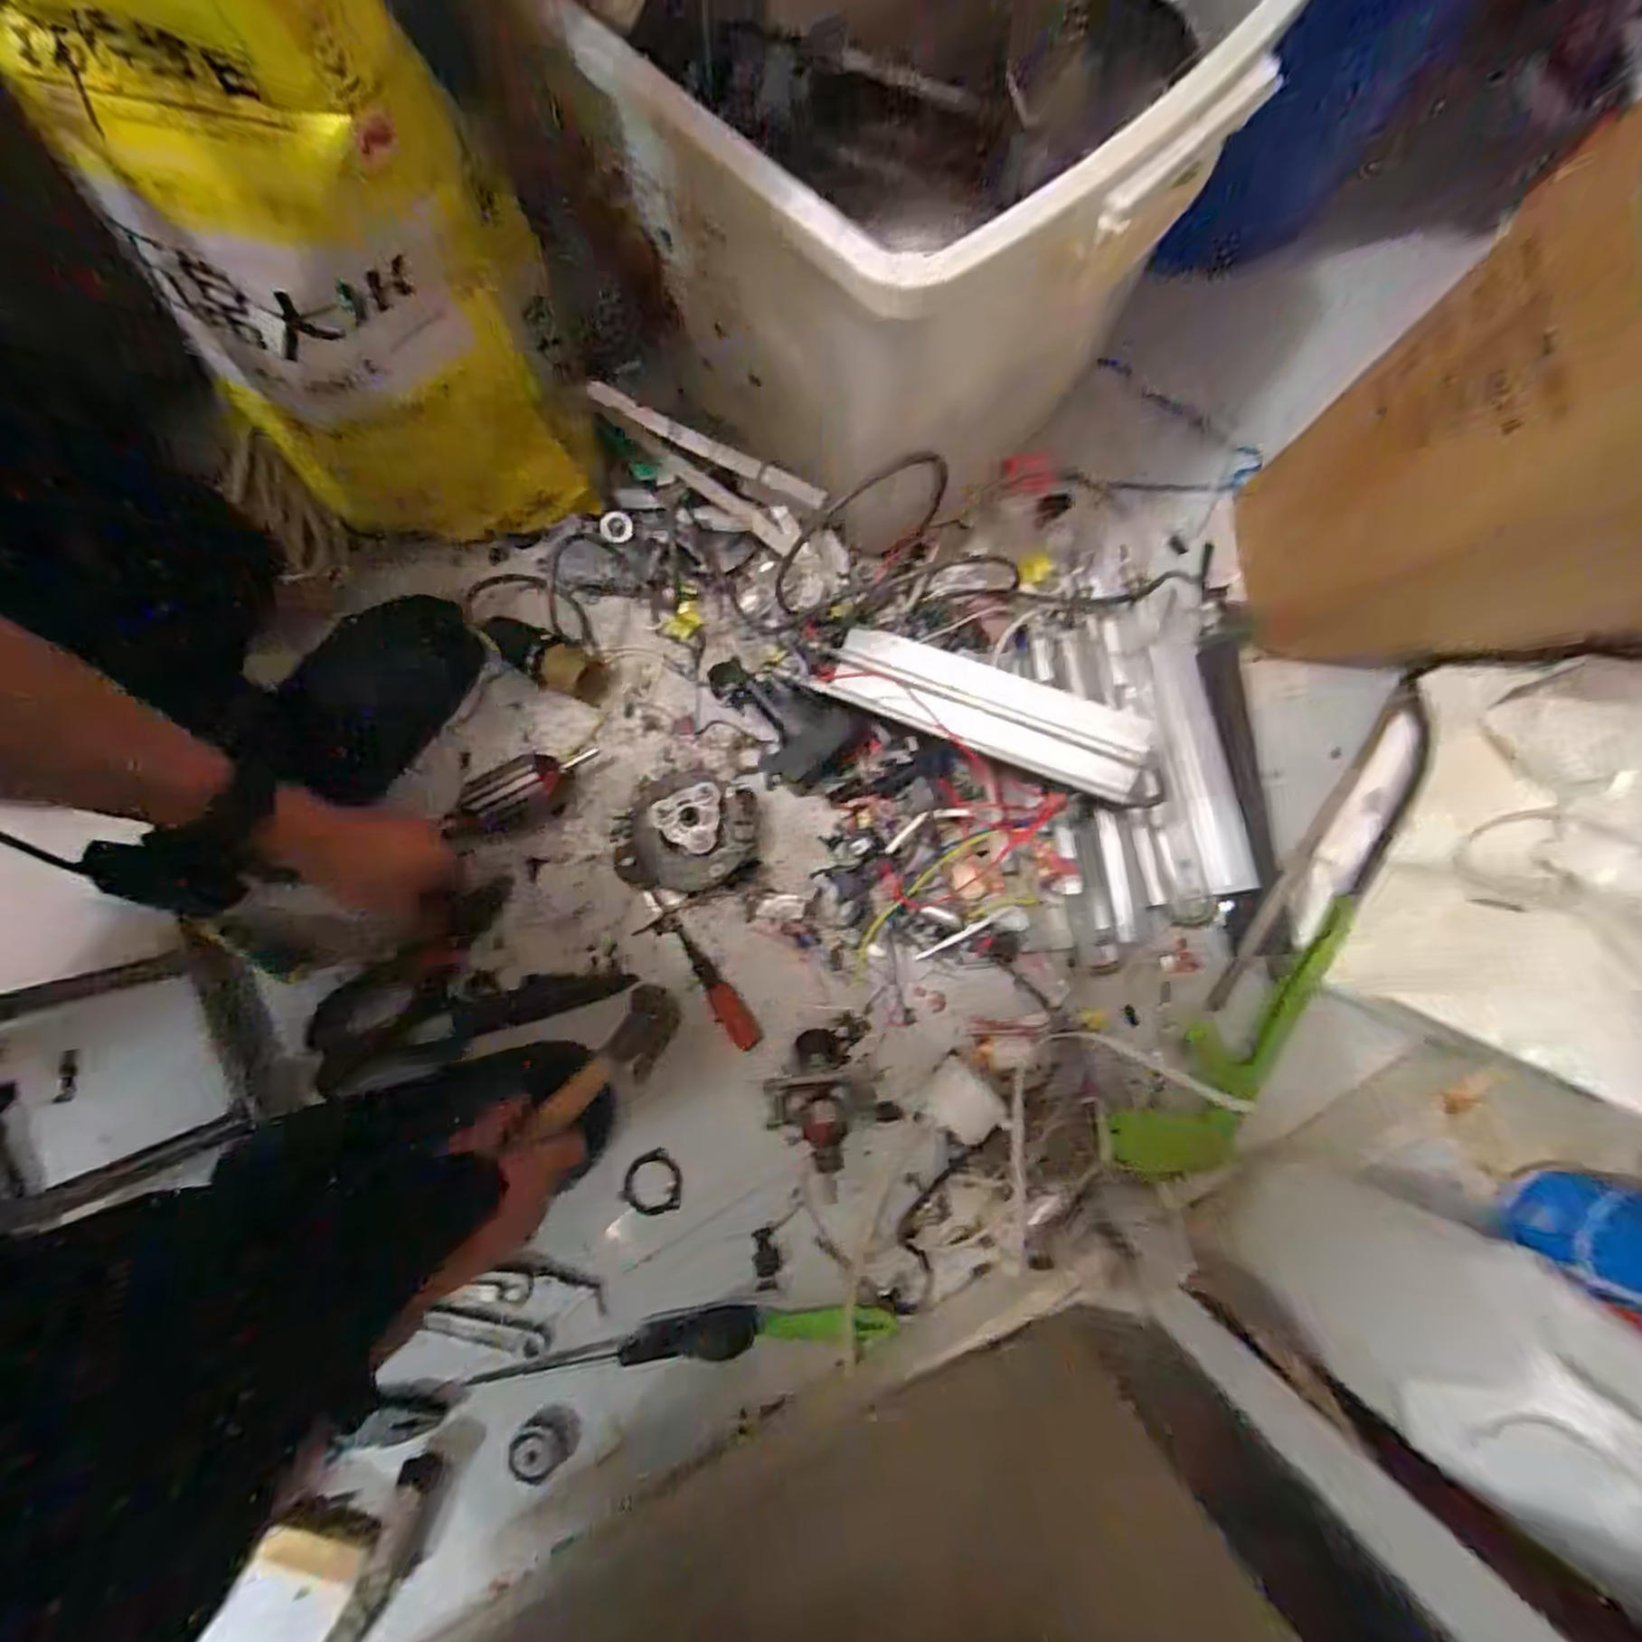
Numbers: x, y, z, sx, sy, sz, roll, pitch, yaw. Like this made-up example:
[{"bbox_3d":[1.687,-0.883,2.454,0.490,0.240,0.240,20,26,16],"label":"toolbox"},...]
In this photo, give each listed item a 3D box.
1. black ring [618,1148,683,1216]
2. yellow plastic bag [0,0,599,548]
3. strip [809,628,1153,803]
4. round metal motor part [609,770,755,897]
[{"bbox_3d":[-0.131,0.291,0.574,0.047,0.005,0.047,0,79,1],"label":"black ring"},{"bbox_3d":[-0.302,-0.329,0.436,0.205,0.457,0.133,15,85,-1],"label":"yellow plastic bag"},{"bbox_3d":[0.129,-0.092,0.585,0.259,0.031,0.061,24,80,18],"label":"strip"},{"bbox_3d":[-0.116,0.003,0.600,0.121,0.058,0.103,-3,79,0],"label":"round metal motor part"}]

